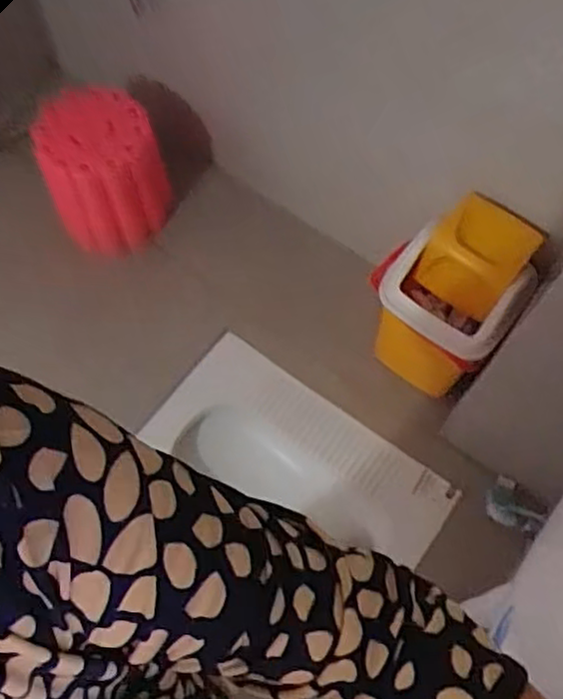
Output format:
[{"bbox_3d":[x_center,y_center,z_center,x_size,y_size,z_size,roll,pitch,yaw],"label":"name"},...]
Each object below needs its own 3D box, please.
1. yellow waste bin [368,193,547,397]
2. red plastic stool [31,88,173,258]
[{"bbox_3d":[0.300,-0.087,1.290,0.253,0.369,0.196,36,70,14],"label":"yellow waste bin"},{"bbox_3d":[-0.384,-0.375,1.503,0.235,0.305,0.245,0,65,-1],"label":"red plastic stool"}]

